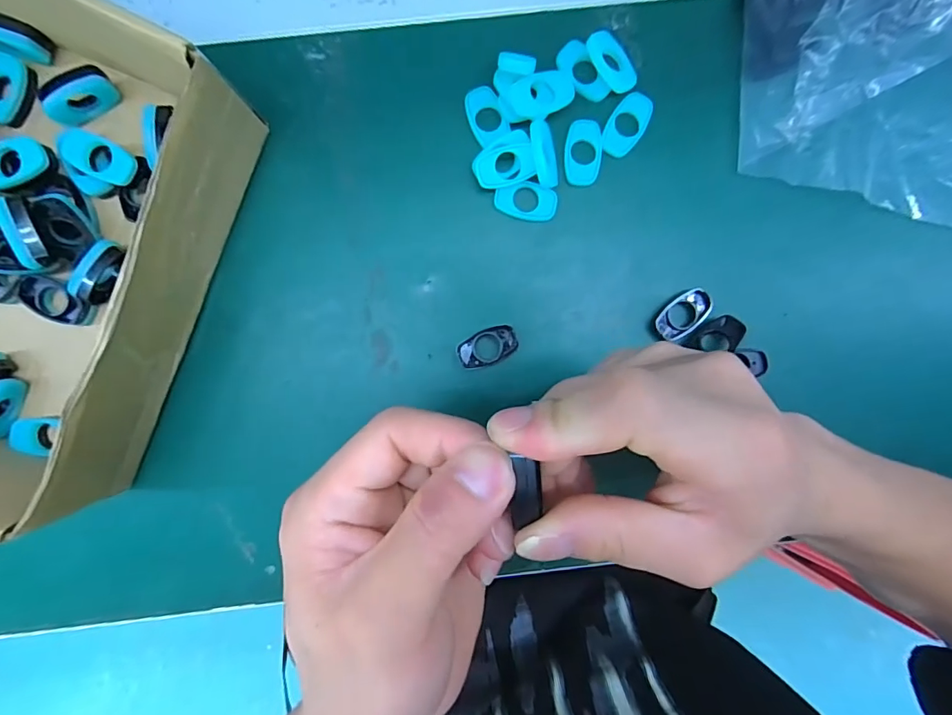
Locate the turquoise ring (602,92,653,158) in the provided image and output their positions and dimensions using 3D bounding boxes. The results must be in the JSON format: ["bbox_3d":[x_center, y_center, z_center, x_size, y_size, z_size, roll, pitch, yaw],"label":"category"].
[{"bbox_3d":[0.079,-0.121,0.245,0.020,0.005,0.034,27,90,-3],"label":"turquoise ring"}]

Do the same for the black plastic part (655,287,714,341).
[{"bbox_3d":[0.110,-0.023,0.247,0.031,0.006,0.019,-36,93,-1],"label":"black plastic part"}]

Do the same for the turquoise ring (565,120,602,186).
[{"bbox_3d":[0.056,-0.106,0.242,0.019,0.004,0.032,-2,92,-2],"label":"turquoise ring"}]

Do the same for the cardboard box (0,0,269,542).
[{"bbox_3d":[-0.219,-0.055,0.207,0.172,0.062,0.198,22,91,-3],"label":"cardboard box"}]

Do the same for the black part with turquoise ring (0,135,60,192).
[{"bbox_3d":[-0.219,-0.093,0.224,0.032,0.015,0.019,-33,93,-1],"label":"black part with turquoise ring"}]

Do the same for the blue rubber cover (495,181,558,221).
[{"bbox_3d":[0.026,-0.082,0.244,0.032,0.005,0.018,12,91,-3],"label":"blue rubber cover"}]

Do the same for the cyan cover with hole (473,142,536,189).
[{"bbox_3d":[0.014,-0.097,0.237,0.030,0.004,0.019,-13,101,1],"label":"cyan cover with hole"}]

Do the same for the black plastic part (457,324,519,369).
[{"bbox_3d":[0.006,-0.005,0.247,0.031,0.009,0.018,-22,93,-2],"label":"black plastic part"}]

